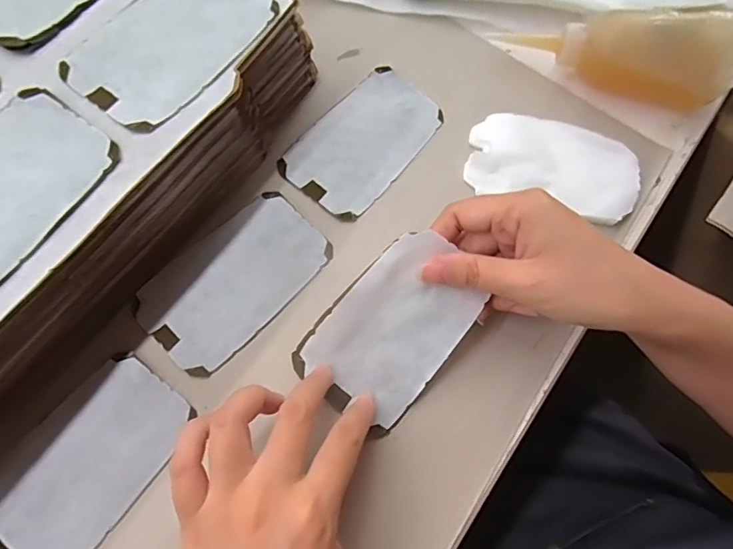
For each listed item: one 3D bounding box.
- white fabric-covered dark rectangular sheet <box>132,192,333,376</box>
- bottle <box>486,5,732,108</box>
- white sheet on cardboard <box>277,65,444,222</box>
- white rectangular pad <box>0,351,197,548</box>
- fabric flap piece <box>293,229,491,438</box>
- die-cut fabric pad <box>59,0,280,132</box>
[{"bbox_3d":[-0.084,0.001,0.313,0.072,0.005,0.119,43,72,9],"label":"white fabric-covered dark rectangular sheet"},{"bbox_3d":[0.186,-0.170,0.357,0.166,0.056,0.045,14,70,0],"label":"bottle"},{"bbox_3d":[-0.001,-0.097,0.355,0.071,0.004,0.118,38,75,8],"label":"white sheet on cardboard"},{"bbox_3d":[-0.159,0.106,0.271,0.071,0.004,0.118,38,71,7],"label":"white rectangular pad"},{"bbox_3d":[0.016,0.033,0.288,0.072,0.014,0.112,39,102,-3],"label":"fabric flap piece"},{"bbox_3d":[-0.112,-0.139,0.284,0.070,0.004,0.119,37,71,7],"label":"die-cut fabric pad"}]

